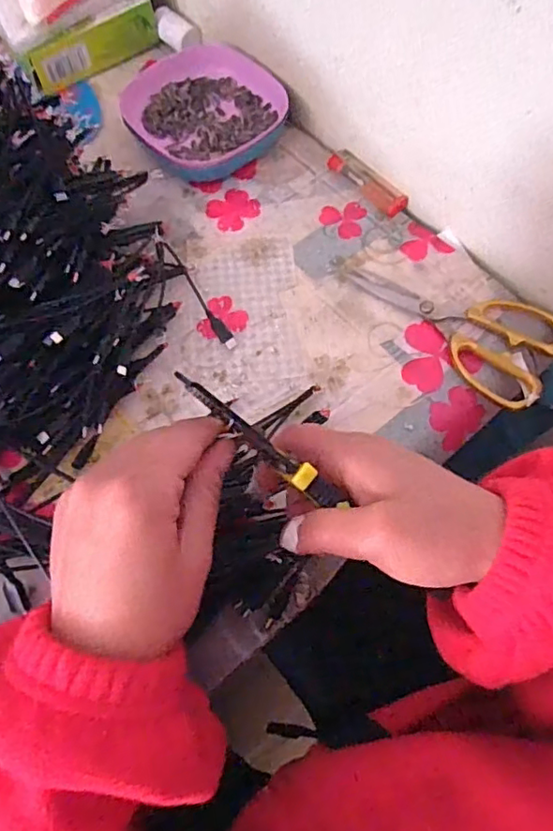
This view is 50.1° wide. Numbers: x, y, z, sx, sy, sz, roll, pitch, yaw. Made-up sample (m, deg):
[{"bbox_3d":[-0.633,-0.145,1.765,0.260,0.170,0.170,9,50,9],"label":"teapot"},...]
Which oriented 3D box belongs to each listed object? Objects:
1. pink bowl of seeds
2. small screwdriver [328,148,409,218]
[{"bbox_3d":[-0.074,-0.295,0.573,0.134,0.030,0.136,-38,72,-15],"label":"pink bowl of seeds"},{"bbox_3d":[0.084,-0.215,0.547,0.025,0.014,0.086,-39,72,-15],"label":"small screwdriver"}]

